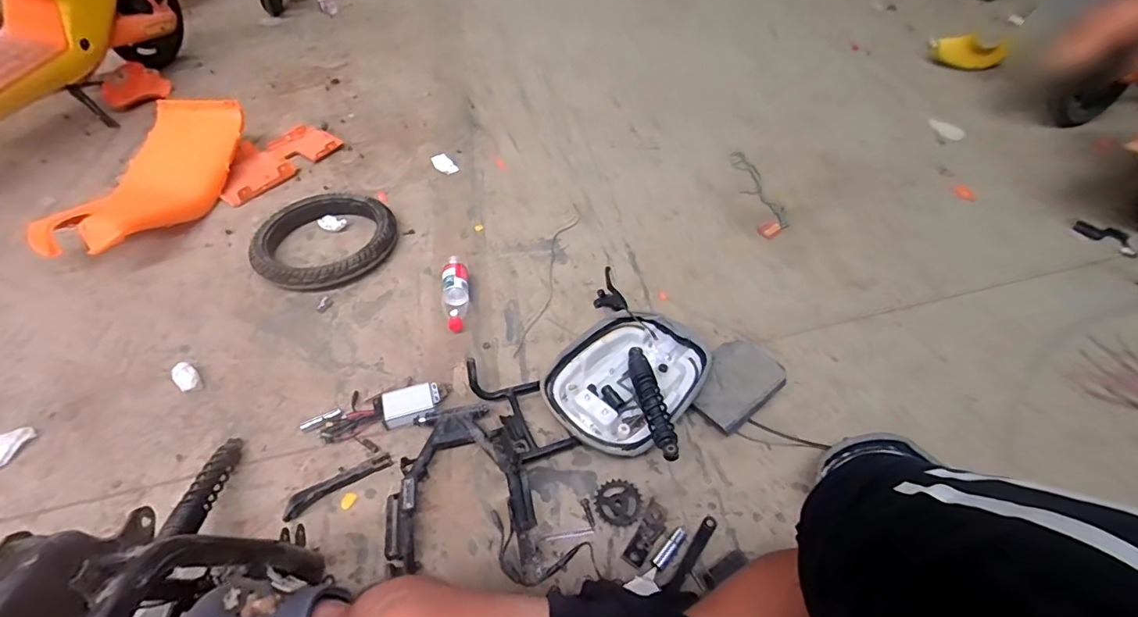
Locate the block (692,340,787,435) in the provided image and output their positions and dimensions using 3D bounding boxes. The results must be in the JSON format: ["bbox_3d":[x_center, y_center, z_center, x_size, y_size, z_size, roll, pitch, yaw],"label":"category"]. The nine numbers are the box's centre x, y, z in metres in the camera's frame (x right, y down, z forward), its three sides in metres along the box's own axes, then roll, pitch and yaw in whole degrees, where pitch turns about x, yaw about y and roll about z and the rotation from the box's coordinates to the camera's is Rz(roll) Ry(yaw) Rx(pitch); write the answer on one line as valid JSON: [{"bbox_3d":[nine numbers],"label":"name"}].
[{"bbox_3d":[0.335,0.152,1.029,0.175,0.031,0.136,-44,54,-8],"label":"block"}]

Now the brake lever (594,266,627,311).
[{"bbox_3d":[0.117,-0.054,1.283,0.077,0.019,0.142,13,49,9],"label":"brake lever"}]

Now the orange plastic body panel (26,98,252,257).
[{"bbox_3d":[-1.190,-0.375,1.453,0.301,0.141,0.638,4,48,1],"label":"orange plastic body panel"}]

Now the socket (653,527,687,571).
[{"bbox_3d":[0.176,0.418,0.880,0.023,0.019,0.079,36,56,27],"label":"socket"}]

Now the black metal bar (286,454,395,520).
[{"bbox_3d":[-0.425,0.323,0.939,0.190,0.027,0.034,-27,54,-24],"label":"black metal bar"}]

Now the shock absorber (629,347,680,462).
[{"bbox_3d":[0.159,0.174,0.994,0.043,0.044,0.285,-6,38,-6],"label":"shock absorber"}]

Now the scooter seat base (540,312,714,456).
[{"bbox_3d":[0.121,0.146,1.075,0.271,0.060,0.339,34,55,26],"label":"scooter seat base"}]

